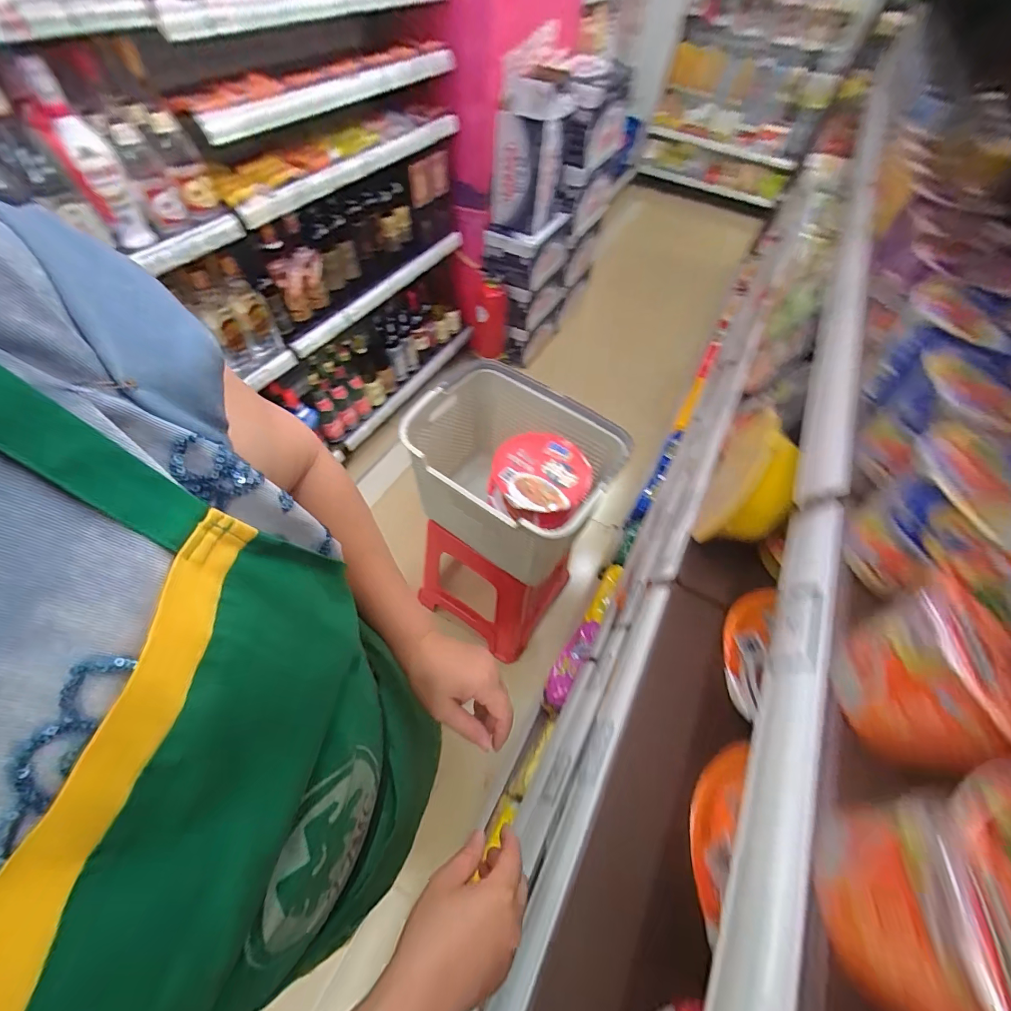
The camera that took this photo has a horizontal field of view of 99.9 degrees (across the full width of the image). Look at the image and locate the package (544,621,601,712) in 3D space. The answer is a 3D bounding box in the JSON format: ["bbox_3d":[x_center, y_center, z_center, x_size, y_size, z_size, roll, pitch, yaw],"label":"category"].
[{"bbox_3d":[0.169,0.398,1.095,0.064,0.064,0.238,28,59,15],"label":"package"}]

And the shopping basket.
[{"bbox_3d":[-0.021,-0.071,0.971,0.473,0.341,0.297,31,59,17],"label":"shopping basket"}]

